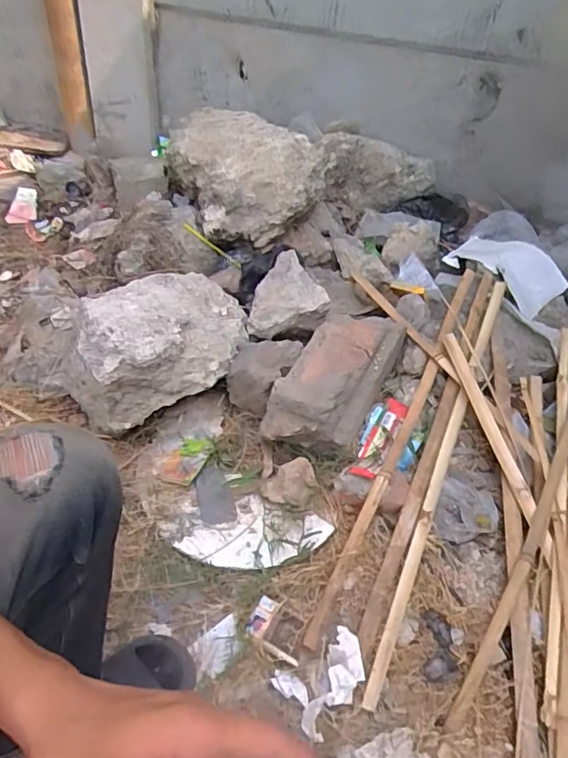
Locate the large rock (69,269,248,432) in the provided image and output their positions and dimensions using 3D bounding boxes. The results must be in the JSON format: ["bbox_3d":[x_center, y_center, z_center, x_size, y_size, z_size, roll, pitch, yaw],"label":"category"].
[{"bbox_3d":[-0.228,-0.081,1.015,0.345,0.161,0.270,-16,50,-21],"label":"large rock"}]

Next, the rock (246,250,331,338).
[{"bbox_3d":[-0.016,-0.173,1.147,0.162,0.097,0.161,-14,50,-20],"label":"rock"}]

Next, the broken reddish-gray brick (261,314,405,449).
[{"bbox_3d":[0.098,0.002,1.025,0.152,0.129,0.333,24,48,15],"label":"broken reddish-gray brick"}]

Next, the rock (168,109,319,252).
[{"bbox_3d":[-0.119,-0.522,1.328,0.281,0.182,0.441,-21,53,-25],"label":"rock"}]

